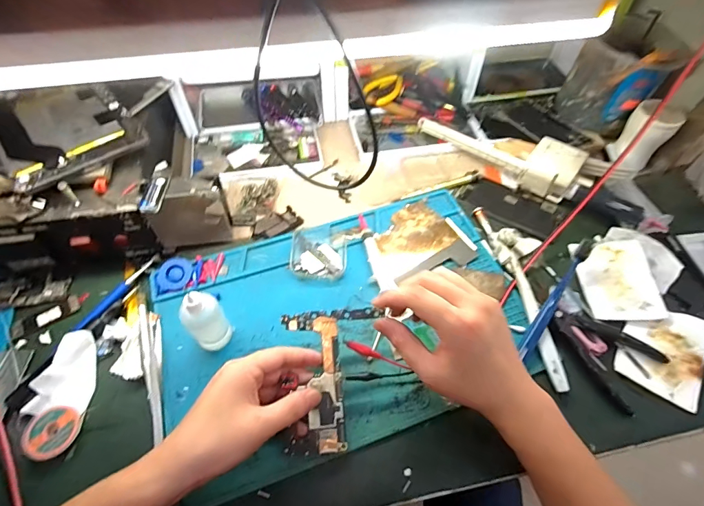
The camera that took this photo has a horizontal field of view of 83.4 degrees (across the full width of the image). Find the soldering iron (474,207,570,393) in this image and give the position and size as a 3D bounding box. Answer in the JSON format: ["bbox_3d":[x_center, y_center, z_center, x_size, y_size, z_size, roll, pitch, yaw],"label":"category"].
[{"bbox_3d":[0.185,0.036,0.435,0.021,0.012,0.226,-7,57,-6],"label":"soldering iron"}]

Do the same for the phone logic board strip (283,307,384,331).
[{"bbox_3d":[-0.017,0.061,0.380,0.096,0.007,0.015,-7,52,-11],"label":"phone logic board strip"}]

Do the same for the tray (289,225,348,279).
[{"bbox_3d":[-0.038,-0.003,0.465,0.062,0.015,0.071,2,56,0],"label":"tray"}]

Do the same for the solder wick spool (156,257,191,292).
[{"bbox_3d":[-0.197,0.023,0.438,0.036,0.008,0.037,1,56,-1],"label":"solder wick spool"}]

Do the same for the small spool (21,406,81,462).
[{"bbox_3d":[-0.265,0.157,0.347,0.041,0.012,0.043,1,56,-1],"label":"small spool"}]

